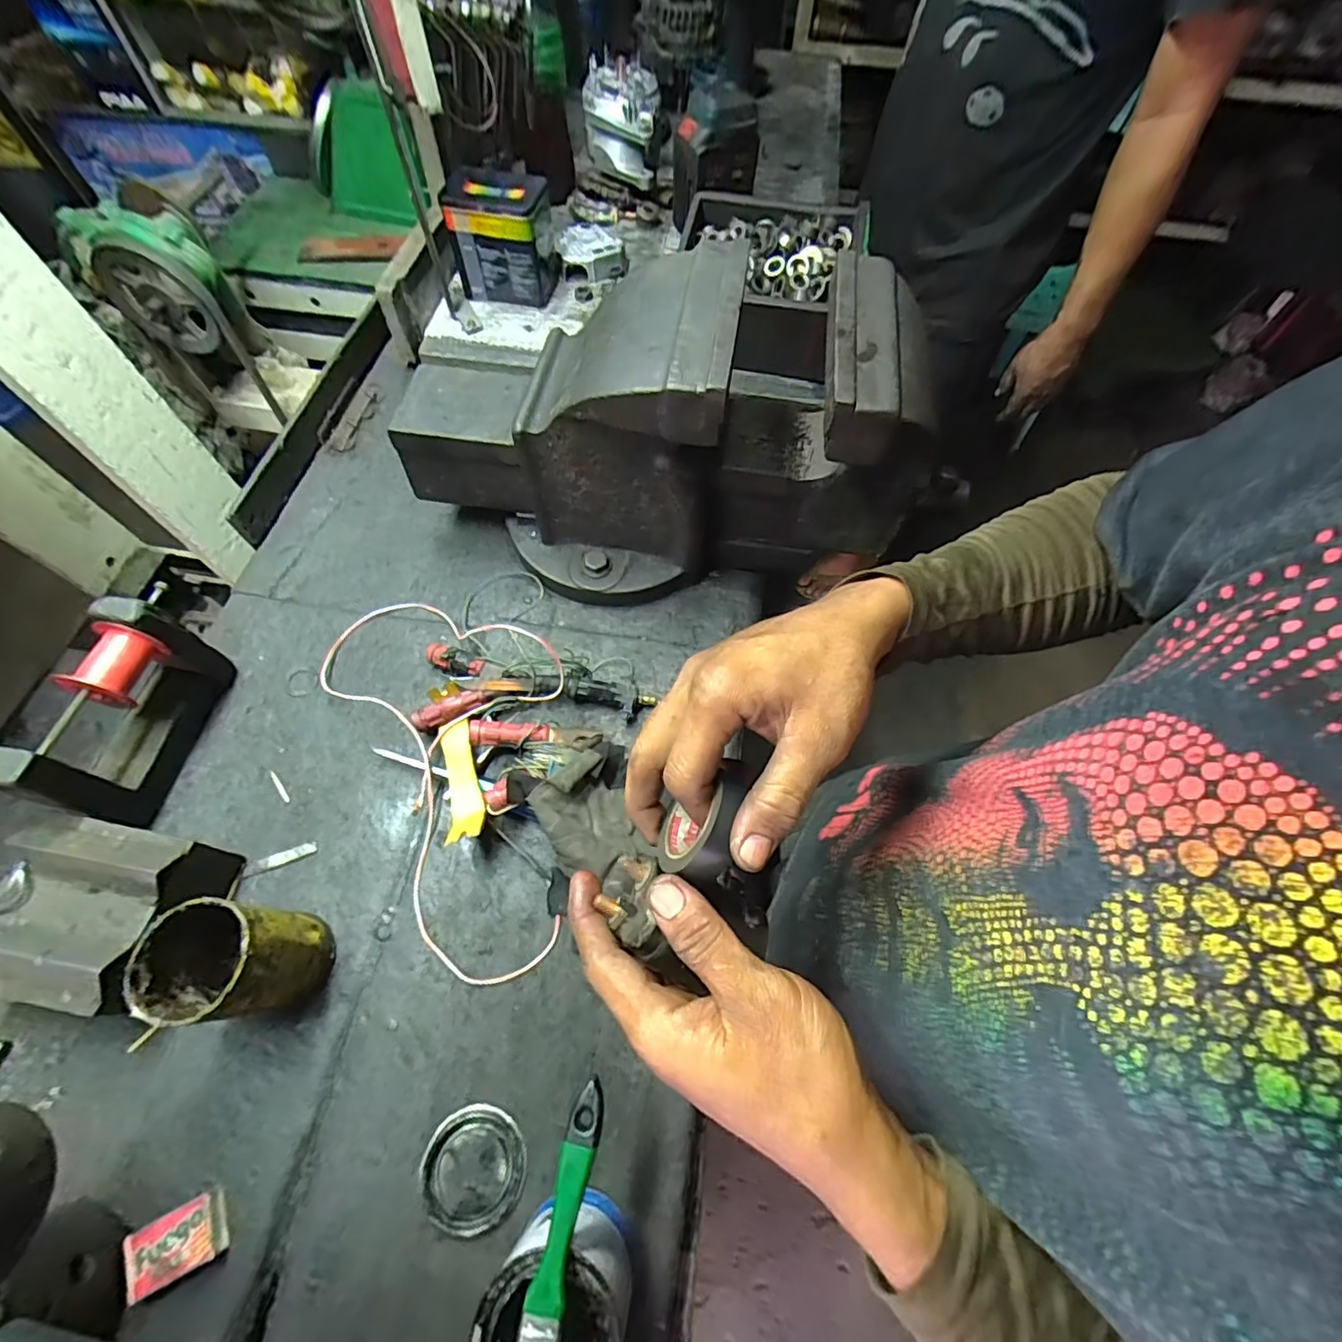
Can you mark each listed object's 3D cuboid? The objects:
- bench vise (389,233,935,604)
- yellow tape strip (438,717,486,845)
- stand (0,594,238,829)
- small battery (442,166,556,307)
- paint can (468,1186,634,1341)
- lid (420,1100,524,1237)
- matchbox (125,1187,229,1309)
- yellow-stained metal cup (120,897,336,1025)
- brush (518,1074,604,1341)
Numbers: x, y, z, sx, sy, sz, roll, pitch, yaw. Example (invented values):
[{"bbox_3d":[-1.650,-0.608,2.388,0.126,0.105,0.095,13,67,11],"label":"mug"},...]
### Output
[{"bbox_3d":[-0.015,-0.216,0.563,0.510,0.274,0.196,3,62,0],"label":"bench vise"},{"bbox_3d":[-0.190,0.099,0.516,0.032,0.023,0.126,-17,52,-11],"label":"yellow tape strip"},{"bbox_3d":[-0.463,0.034,0.489,0.058,0.142,0.183,9,63,2],"label":"stand"},{"bbox_3d":[-0.238,-0.606,0.807,0.128,0.135,0.119,6,62,1],"label":"small battery"},{"bbox_3d":[-0.069,0.392,0.353,0.079,0.117,0.086,1,62,-2],"label":"paint can"},{"bbox_3d":[-0.146,0.368,0.419,0.073,0.005,0.073,1,62,-2],"label":"lid"},{"bbox_3d":[-0.332,0.385,0.383,0.055,0.020,0.039,-22,65,-13],"label":"matchbox"},{"bbox_3d":[-0.314,0.213,0.421,0.075,0.115,0.070,1,62,-2],"label":"yellow-stained metal cup"},{"bbox_3d":[-0.066,0.332,0.315,0.031,0.013,0.170,7,62,2],"label":"brush"}]

